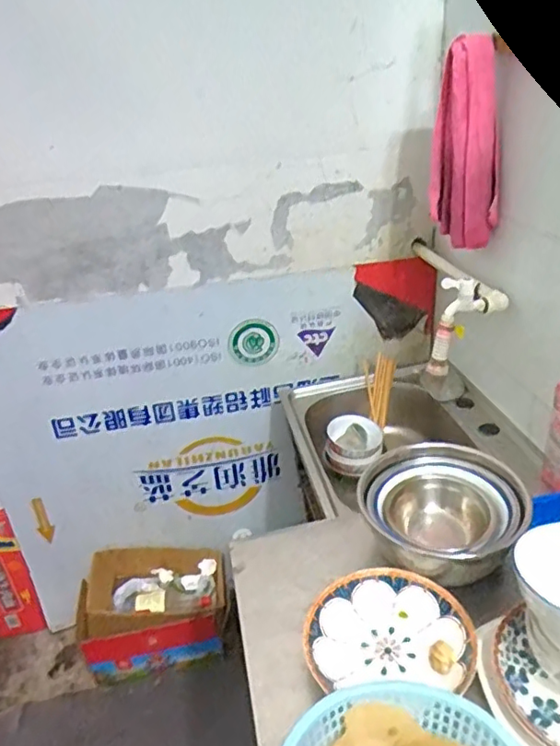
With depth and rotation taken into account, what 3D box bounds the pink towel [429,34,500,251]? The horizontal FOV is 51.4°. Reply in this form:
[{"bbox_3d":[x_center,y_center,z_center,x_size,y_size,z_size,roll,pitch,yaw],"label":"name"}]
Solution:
[{"bbox_3d":[0.327,-0.396,1.024,0.118,0.330,0.057,5,30,19],"label":"pink towel"}]

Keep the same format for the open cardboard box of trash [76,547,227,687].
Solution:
[{"bbox_3d":[-0.339,0.661,1.599,0.390,0.246,0.245,-10,29,-7],"label":"open cardboard box of trash"}]

